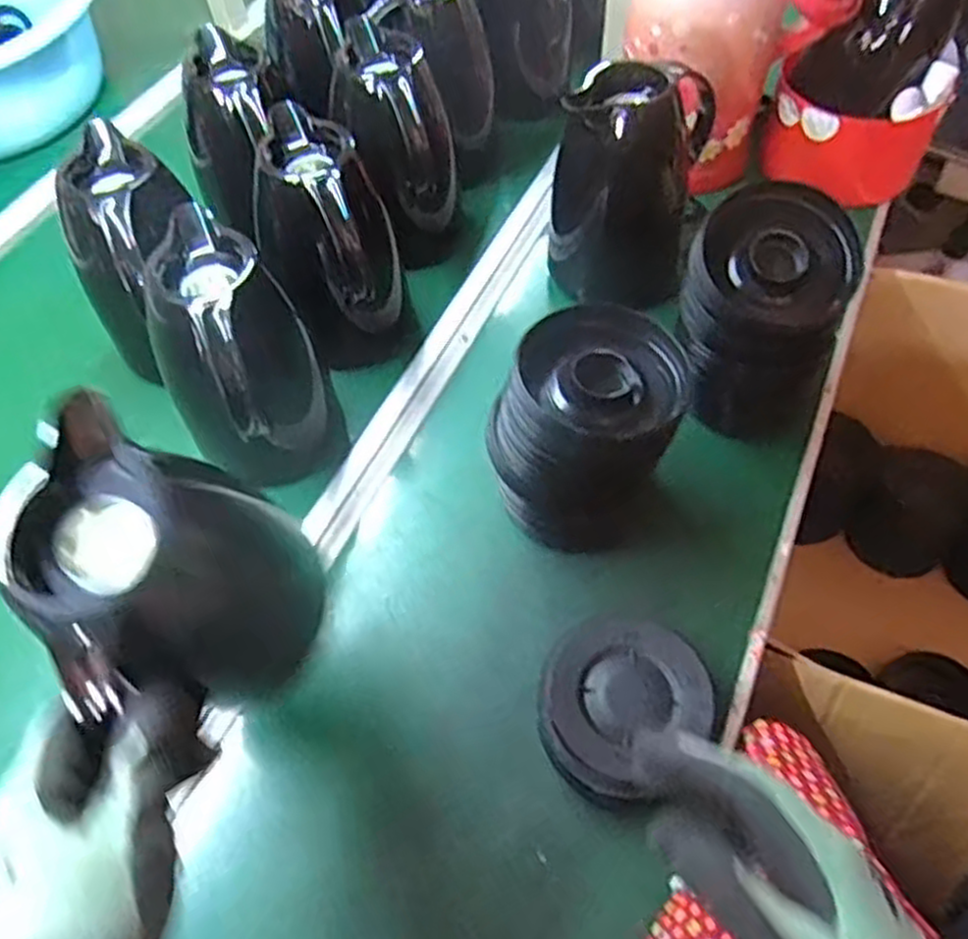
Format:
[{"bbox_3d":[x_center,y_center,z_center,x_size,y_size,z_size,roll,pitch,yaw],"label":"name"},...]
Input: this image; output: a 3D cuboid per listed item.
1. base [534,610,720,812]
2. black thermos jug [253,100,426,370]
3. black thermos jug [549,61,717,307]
[{"bbox_3d":[0.093,0.159,0.530,0.116,0.032,0.109,-1,56,2],"label":"base"},{"bbox_3d":[-0.130,-0.193,0.690,0.122,0.191,0.156,-12,57,-6],"label":"black thermos jug"},{"bbox_3d":[0.136,-0.274,0.719,0.134,0.184,0.134,8,57,8],"label":"black thermos jug"}]

